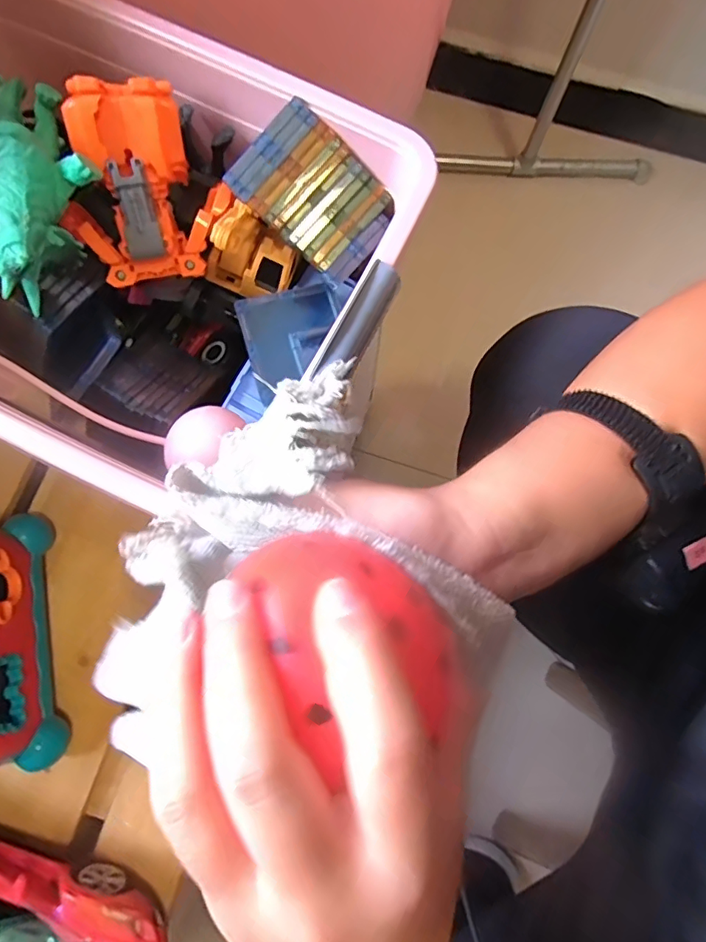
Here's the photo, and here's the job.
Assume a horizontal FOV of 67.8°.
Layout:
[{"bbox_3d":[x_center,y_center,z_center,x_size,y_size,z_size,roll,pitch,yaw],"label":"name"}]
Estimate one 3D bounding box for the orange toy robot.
[{"bbox_3d":[-0.142,-0.189,0.348,0.102,0.078,0.096,-26,77,-8],"label":"orange toy robot"}]

